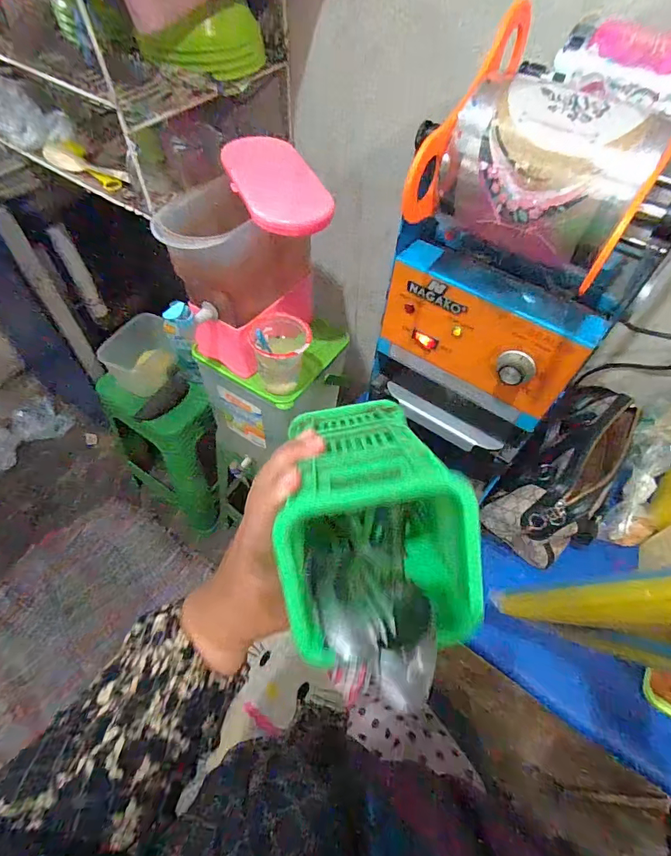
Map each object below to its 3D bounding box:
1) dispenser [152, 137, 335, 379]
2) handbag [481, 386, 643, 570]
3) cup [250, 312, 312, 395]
[{"bbox_3d":[-0.126,-0.251,0.653,0.204,0.257,0.200,-3,55,-6],"label":"dispenser"},{"bbox_3d":[0.312,0.066,0.582,0.112,0.131,0.212,35,59,20],"label":"handbag"},{"bbox_3d":[-0.083,-0.117,0.656,0.081,0.109,0.088,2,54,-3],"label":"cup"}]

